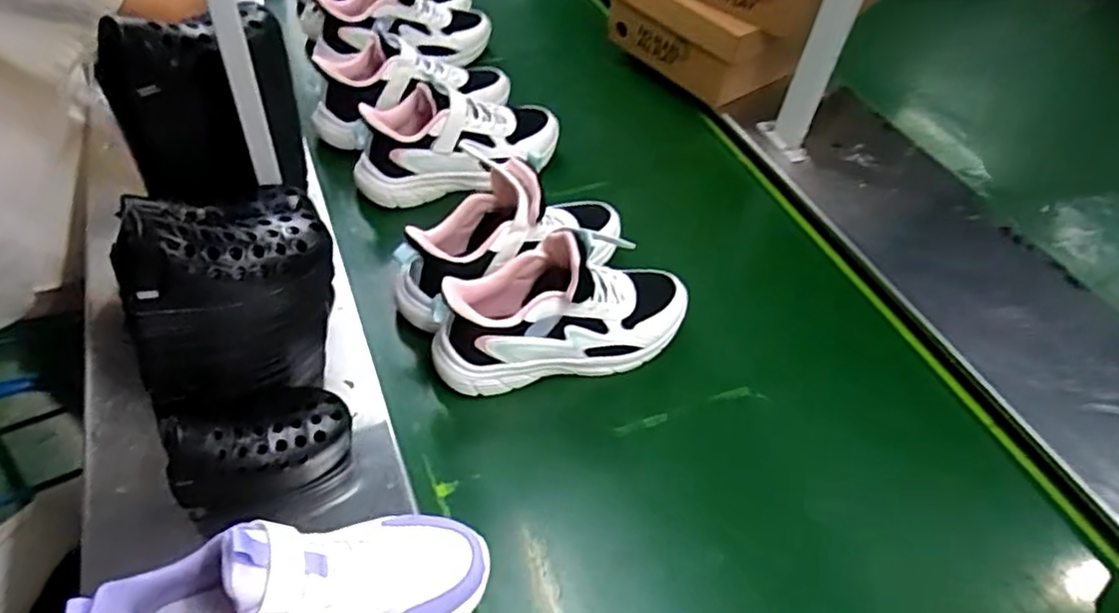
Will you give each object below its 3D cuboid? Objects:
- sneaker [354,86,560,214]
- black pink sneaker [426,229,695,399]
[{"bbox_3d":[-0.117,-0.204,0.822,0.262,0.105,0.090,-15,51,-18],"label":"sneaker"},{"bbox_3d":[0.007,0.001,0.643,0.255,0.144,0.084,-12,50,-16],"label":"black pink sneaker"}]

